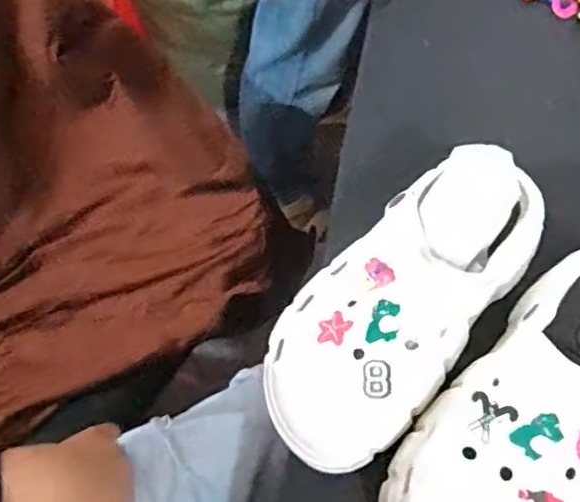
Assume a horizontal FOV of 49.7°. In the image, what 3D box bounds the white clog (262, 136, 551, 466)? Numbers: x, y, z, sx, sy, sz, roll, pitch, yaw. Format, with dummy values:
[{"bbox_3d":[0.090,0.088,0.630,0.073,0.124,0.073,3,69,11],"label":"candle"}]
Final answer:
[{"bbox_3d":[0.076,0.030,0.430,0.113,0.105,0.245,35,68,17],"label":"white clog"}]

